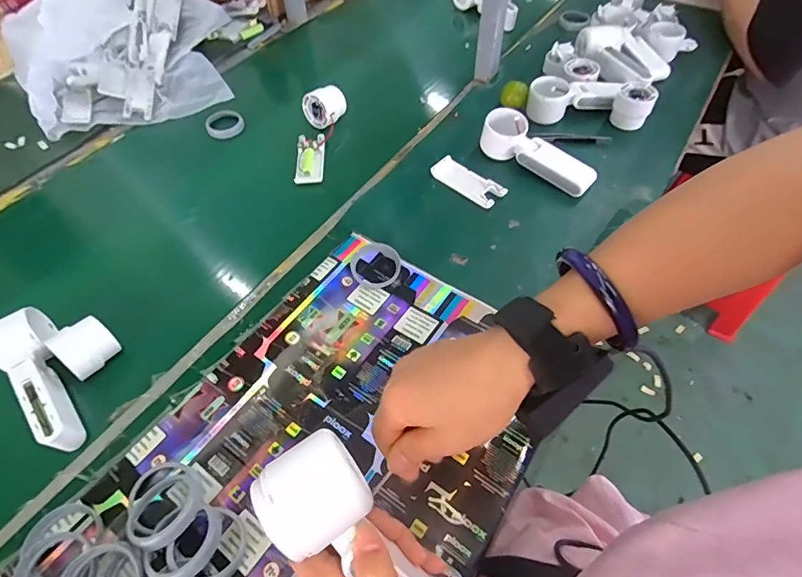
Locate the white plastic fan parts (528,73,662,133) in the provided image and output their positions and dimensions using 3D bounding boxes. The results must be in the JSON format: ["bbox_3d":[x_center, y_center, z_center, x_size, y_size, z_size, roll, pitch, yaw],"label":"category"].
[{"bbox_3d":[0.281,-0.284,0.665,0.174,0.045,0.073,4,54,4],"label":"white plastic fan parts"}]

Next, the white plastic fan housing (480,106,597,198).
[{"bbox_3d":[0.188,-0.190,0.600,0.164,0.052,0.045,34,61,23],"label":"white plastic fan housing"}]

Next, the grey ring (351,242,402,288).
[{"bbox_3d":[-0.031,-0.031,0.532,0.060,0.013,0.061,-1,54,1],"label":"grey ring"}]

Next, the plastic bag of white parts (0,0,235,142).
[{"bbox_3d":[-0.475,-0.427,0.760,0.345,0.131,0.306,-21,56,-13],"label":"plastic bag of white parts"}]

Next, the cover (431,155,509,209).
[{"bbox_3d":[0.093,-0.147,0.608,0.102,0.016,0.046,38,63,25],"label":"cover"}]

